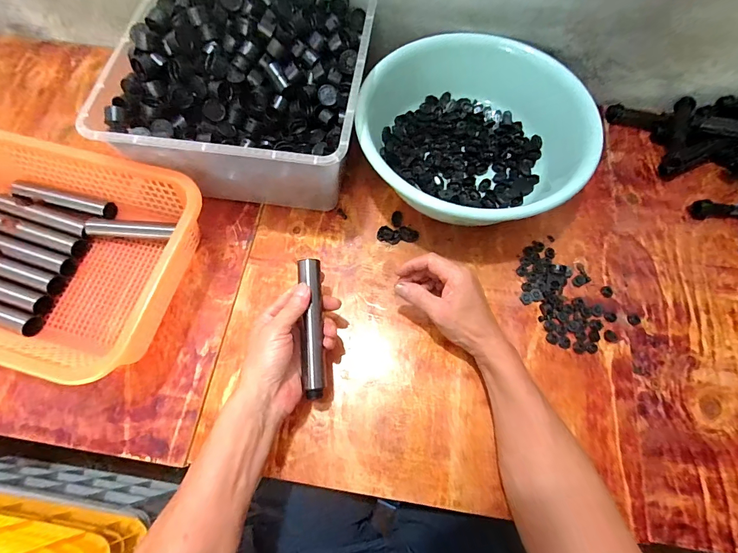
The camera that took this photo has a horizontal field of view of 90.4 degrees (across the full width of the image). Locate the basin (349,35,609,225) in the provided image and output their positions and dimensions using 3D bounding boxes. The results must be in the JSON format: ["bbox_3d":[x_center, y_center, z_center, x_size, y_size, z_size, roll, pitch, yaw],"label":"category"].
[{"bbox_3d":[0.133,-0.196,0.506,0.291,0.097,0.261,-4,71,-3],"label":"basin"}]

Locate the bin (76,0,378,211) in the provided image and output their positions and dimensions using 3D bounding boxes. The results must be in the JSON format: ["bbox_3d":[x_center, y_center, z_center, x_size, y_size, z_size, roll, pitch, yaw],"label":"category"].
[{"bbox_3d":[-0.155,-0.249,0.495,0.296,0.140,0.292,8,71,2],"label":"bin"}]

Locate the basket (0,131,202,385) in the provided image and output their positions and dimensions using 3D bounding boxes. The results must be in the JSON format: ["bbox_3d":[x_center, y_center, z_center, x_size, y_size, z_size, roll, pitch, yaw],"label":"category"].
[{"bbox_3d":[-0.388,-0.030,0.446,0.336,0.090,0.249,14,71,4],"label":"basket"}]

